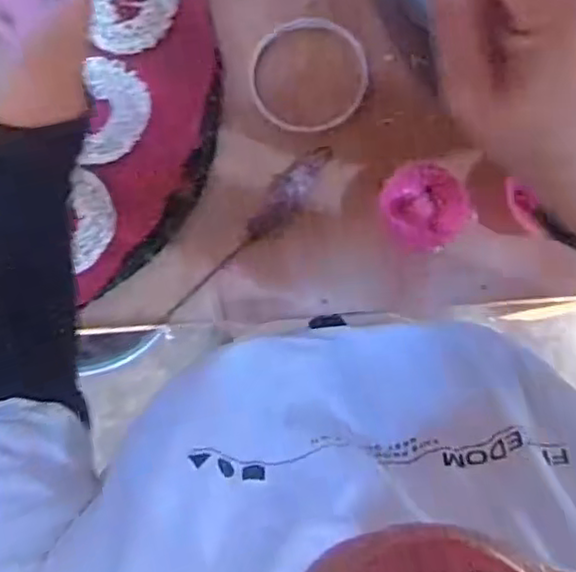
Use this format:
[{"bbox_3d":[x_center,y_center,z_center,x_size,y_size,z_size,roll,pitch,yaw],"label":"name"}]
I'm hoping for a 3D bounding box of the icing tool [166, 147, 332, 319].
[{"bbox_3d":[-0.029,-0.041,0.509,0.167,0.004,0.027,-45,85,-2],"label":"icing tool"}]

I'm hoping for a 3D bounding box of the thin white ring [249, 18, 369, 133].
[{"bbox_3d":[0.016,-0.158,0.507,0.087,0.009,0.085,0,85,2],"label":"thin white ring"}]

